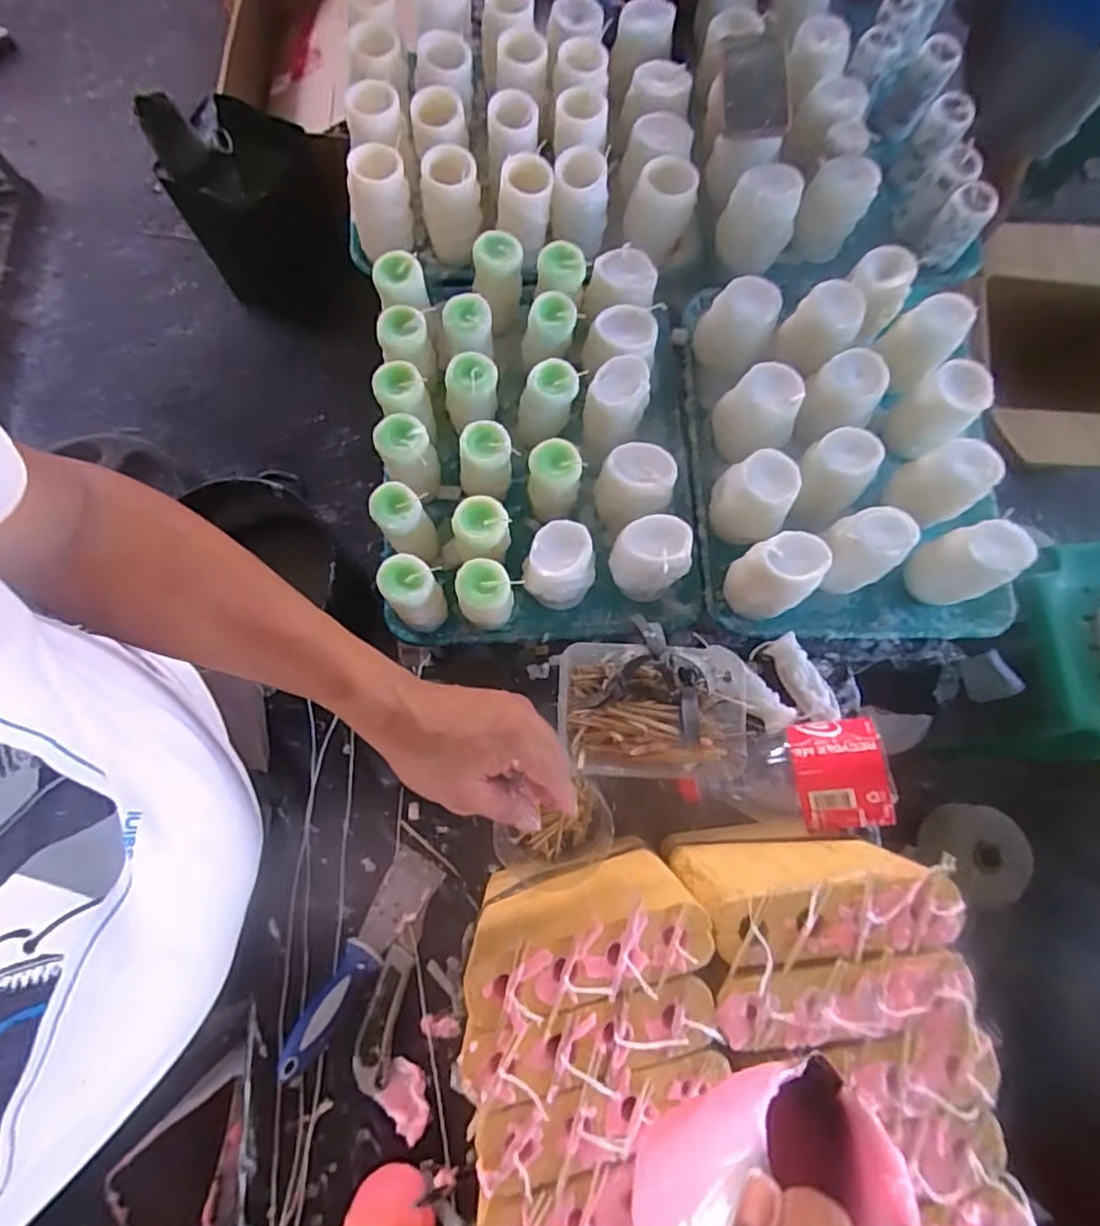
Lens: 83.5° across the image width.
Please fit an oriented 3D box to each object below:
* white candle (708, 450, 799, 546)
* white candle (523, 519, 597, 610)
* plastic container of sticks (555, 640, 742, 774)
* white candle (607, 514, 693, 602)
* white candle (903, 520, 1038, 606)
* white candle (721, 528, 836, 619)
[{"bbox_3d":[0.214,-0.120,0.662,0.079,0.106,0.072,37,79,6],"label":"white candle"},{"bbox_3d":[0.013,-0.048,0.649,0.067,0.098,0.071,0,78,-2],"label":"white candle"},{"bbox_3d":[0.096,0.091,0.577,0.179,0.056,0.120,1,78,-1],"label":"plastic container of sticks"},{"bbox_3d":[0.103,-0.058,0.649,0.083,0.091,0.066,-9,78,-4],"label":"white candle"},{"bbox_3d":[0.433,-0.047,0.649,0.083,0.098,0.068,-13,79,-4],"label":"white candle"},{"bbox_3d":[0.229,-0.033,0.637,0.084,0.111,0.074,-32,81,-8],"label":"white candle"}]

